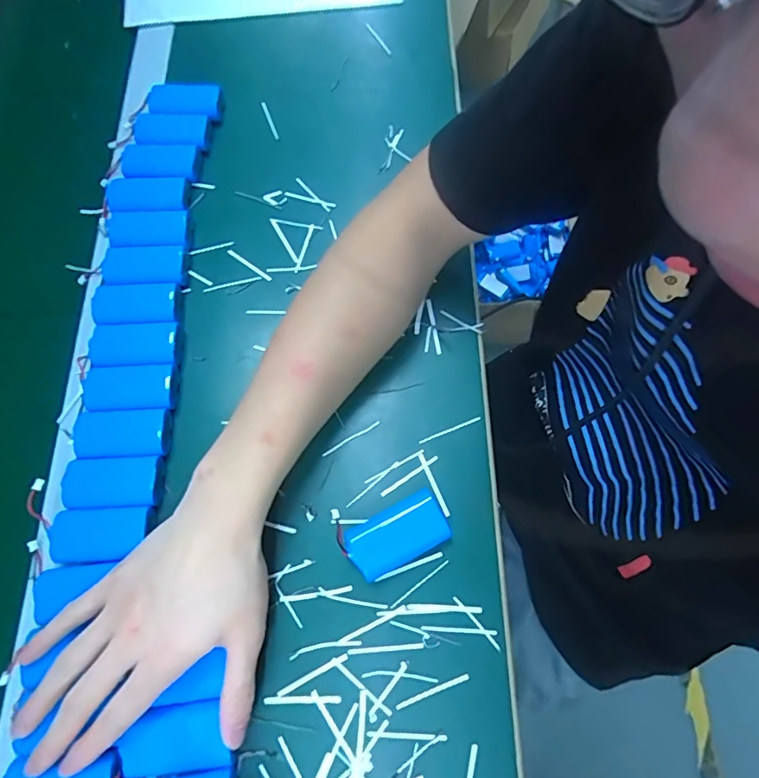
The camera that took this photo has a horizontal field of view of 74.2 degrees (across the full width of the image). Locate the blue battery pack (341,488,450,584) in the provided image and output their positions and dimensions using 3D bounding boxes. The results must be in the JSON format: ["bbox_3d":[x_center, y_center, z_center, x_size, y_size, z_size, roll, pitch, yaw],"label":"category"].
[{"bbox_3d":[0.012,0.103,0.354,0.068,0.015,0.038,-27,70,-5],"label":"blue battery pack"}]

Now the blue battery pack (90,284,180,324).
[{"bbox_3d":[-0.203,-0.072,0.420,0.069,0.013,0.037,-4,70,3],"label":"blue battery pack"}]

